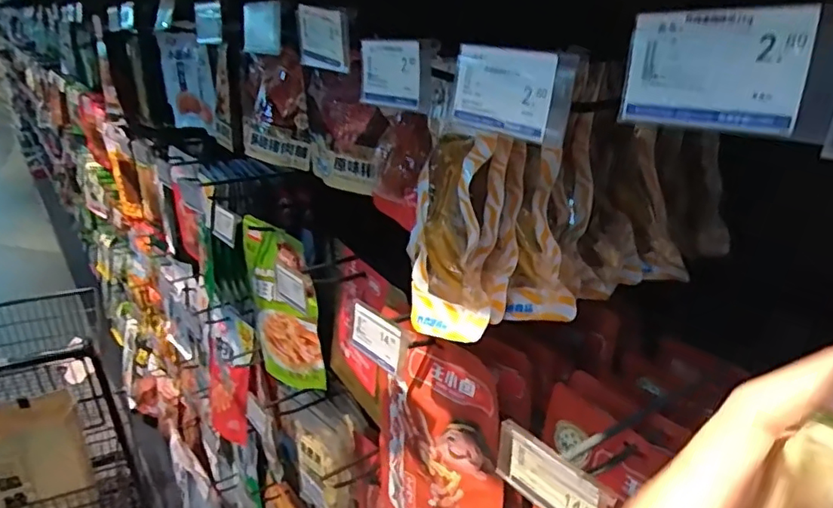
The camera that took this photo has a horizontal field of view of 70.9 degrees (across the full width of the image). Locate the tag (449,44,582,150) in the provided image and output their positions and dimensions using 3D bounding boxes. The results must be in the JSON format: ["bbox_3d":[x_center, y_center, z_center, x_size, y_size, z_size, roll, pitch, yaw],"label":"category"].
[{"bbox_3d":[0.047,-0.081,0.298,0.004,0.042,0.077,-11,25,-38],"label":"tag"}]

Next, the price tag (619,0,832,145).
[{"bbox_3d":[0.111,-0.066,0.211,0.004,0.042,0.077,-9,20,-37],"label":"price tag"}]

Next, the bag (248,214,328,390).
[{"bbox_3d":[-0.206,0.083,0.884,0.150,0.269,0.028,17,26,30],"label":"bag"}]

